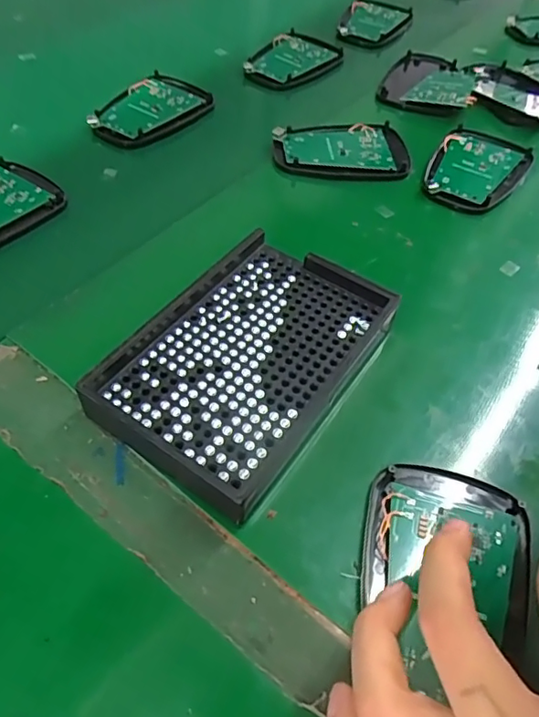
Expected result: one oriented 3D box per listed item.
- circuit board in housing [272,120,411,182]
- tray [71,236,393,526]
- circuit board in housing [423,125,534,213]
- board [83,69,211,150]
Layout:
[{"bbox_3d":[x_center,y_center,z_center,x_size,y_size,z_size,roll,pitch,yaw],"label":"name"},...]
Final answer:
[{"bbox_3d":[0.051,-0.152,0.383,0.095,0.008,0.061,0,52,-5],"label":"circuit board in housing"},{"bbox_3d":[-0.012,-0.001,0.258,0.099,0.024,0.139,31,56,18],"label":"tray"},{"bbox_3d":[0.146,-0.135,0.377,0.063,0.007,0.093,26,55,15],"label":"circuit board in housing"},{"bbox_3d":[-0.093,-0.190,0.407,0.060,0.011,0.093,31,56,18],"label":"board"}]

